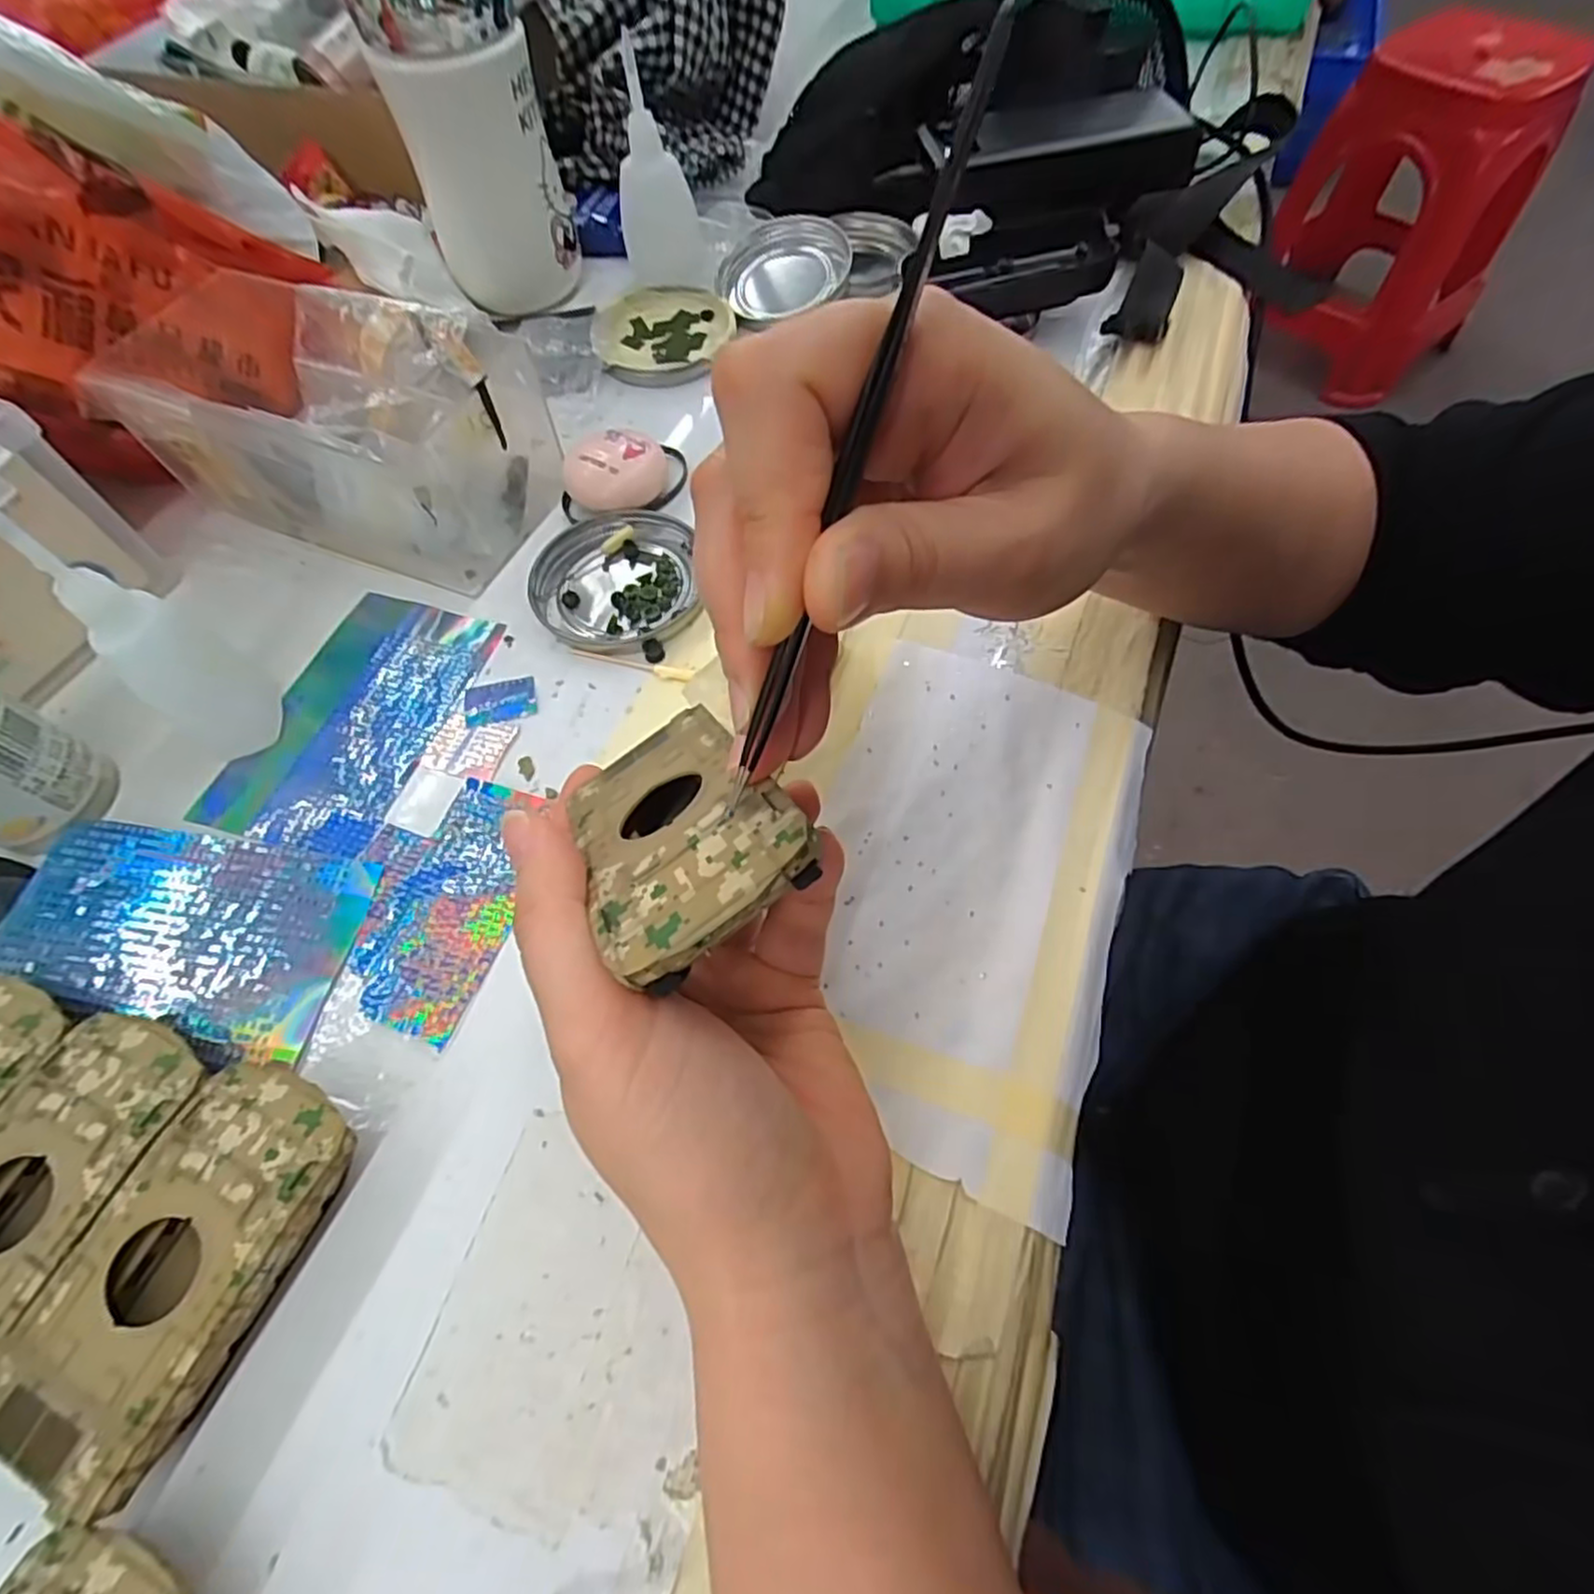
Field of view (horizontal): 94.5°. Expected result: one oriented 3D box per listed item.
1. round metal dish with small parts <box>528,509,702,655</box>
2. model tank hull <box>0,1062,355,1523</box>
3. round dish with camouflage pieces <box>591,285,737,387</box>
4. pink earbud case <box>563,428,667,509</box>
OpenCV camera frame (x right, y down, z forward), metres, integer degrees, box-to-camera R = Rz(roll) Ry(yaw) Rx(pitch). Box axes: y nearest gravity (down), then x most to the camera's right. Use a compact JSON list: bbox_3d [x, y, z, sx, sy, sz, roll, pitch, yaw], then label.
[{"bbox_3d":[-0.083,-0.097,0.332,0.072,0.009,0.078,-8,62,-2],"label":"round metal dish with small parts"},{"bbox_3d":[-0.167,0.128,0.207,0.052,0.025,0.095,22,65,13],"label":"model tank hull"},{"bbox_3d":[-0.076,-0.263,0.420,0.076,0.013,0.084,2,63,3],"label":"round dish with camouflage pieces"},{"bbox_3d":[-0.086,-0.155,0.352,0.040,0.022,0.041,21,65,13],"label":"pink earbud case"}]

